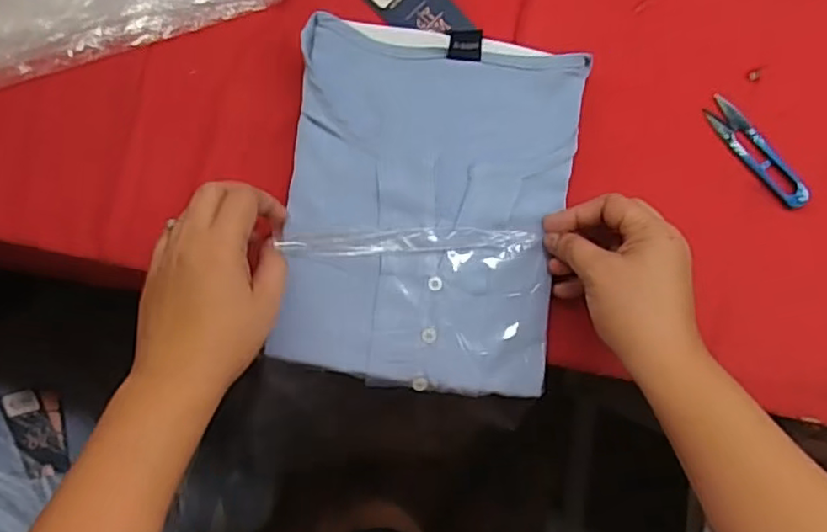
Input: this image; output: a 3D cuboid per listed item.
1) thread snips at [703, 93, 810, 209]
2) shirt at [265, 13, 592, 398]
[{"bbox_3d":[0.267,-0.089,0.504,0.028,0.008,0.104,-34,82,-6],"label":"thread snips"},{"bbox_3d":[0.011,-0.044,0.477,0.202,0.037,0.256,7,80,1],"label":"shirt"}]

